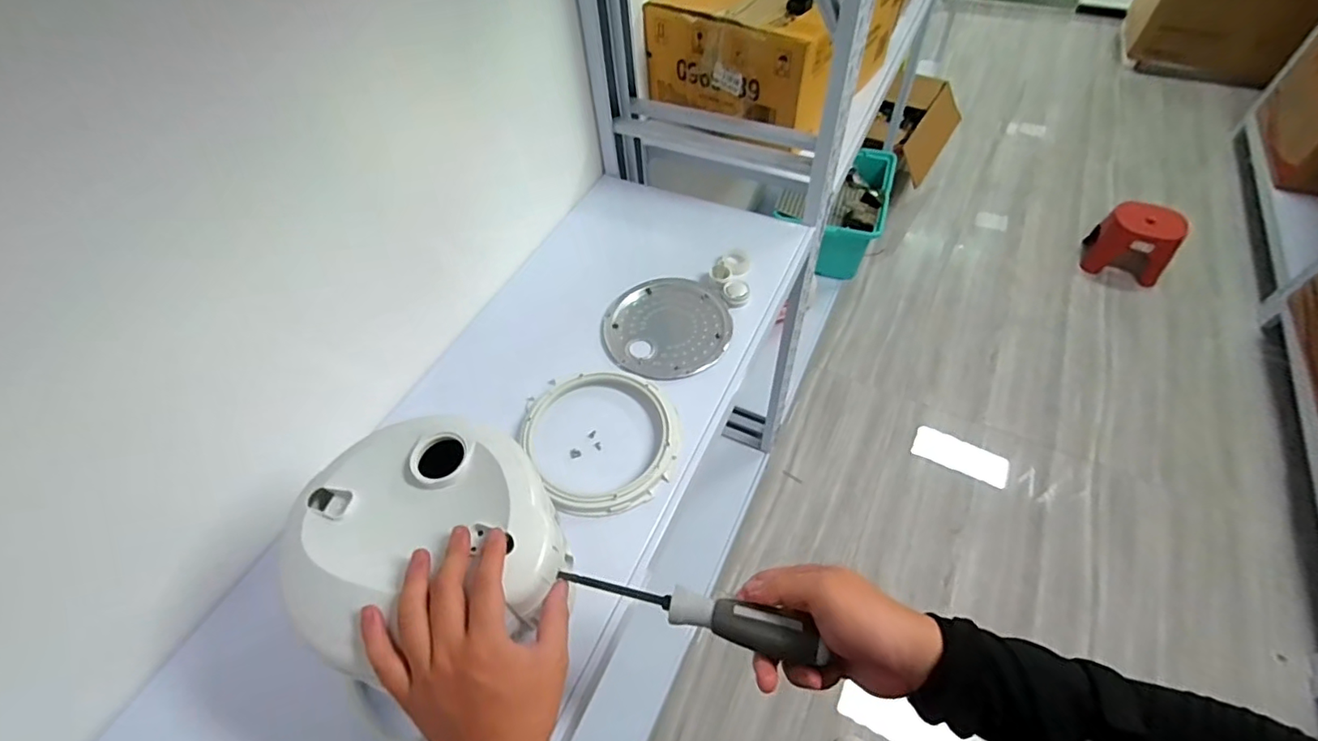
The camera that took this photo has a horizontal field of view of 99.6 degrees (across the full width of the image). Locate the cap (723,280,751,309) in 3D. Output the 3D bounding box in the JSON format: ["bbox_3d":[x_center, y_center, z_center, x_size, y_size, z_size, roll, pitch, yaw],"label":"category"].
[{"bbox_3d":[0.117,-0.117,0.833,0.038,0.022,0.044,6,54,8],"label":"cap"}]

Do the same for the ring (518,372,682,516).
[{"bbox_3d":[-0.072,0.078,0.694,0.181,0.028,0.203,-27,56,-16],"label":"ring"}]

